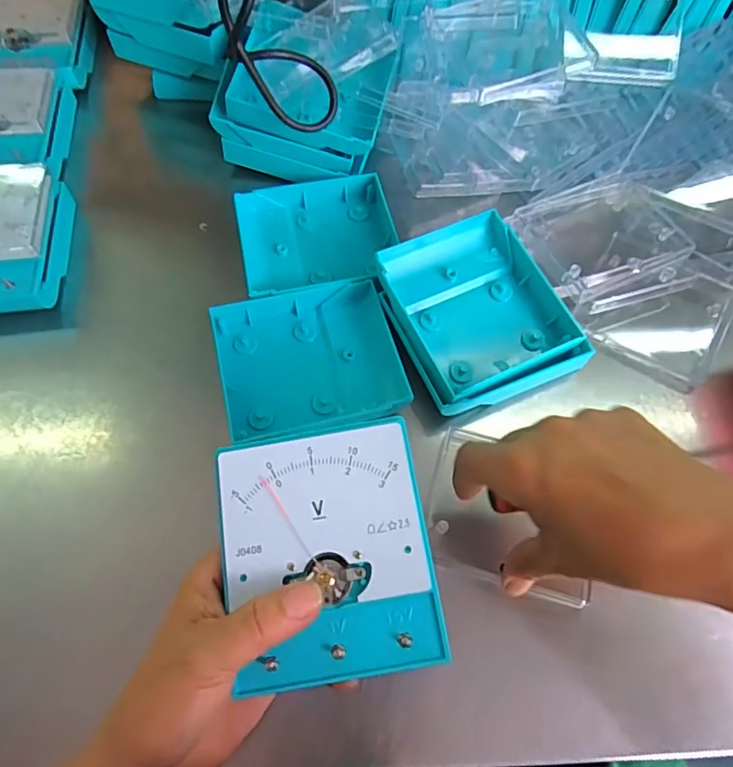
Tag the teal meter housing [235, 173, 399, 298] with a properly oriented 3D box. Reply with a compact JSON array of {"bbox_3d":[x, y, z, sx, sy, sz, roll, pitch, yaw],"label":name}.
[{"bbox_3d":[-0.036,-0.113,0.406,0.116,0.026,0.104,-10,64,-7],"label":"teal meter housing"}]

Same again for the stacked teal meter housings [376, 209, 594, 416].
[{"bbox_3d":[0.074,-0.050,0.361,0.111,0.033,0.123,-23,66,-13],"label":"stacked teal meter housings"}]

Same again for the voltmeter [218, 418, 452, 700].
[{"bbox_3d":[-0.018,0.078,0.249,0.093,0.024,0.109,-8,64,-6],"label":"voltmeter"}]

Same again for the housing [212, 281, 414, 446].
[{"bbox_3d":[-0.039,-0.016,0.355,0.114,0.024,0.104,-14,64,-9],"label":"housing"}]

